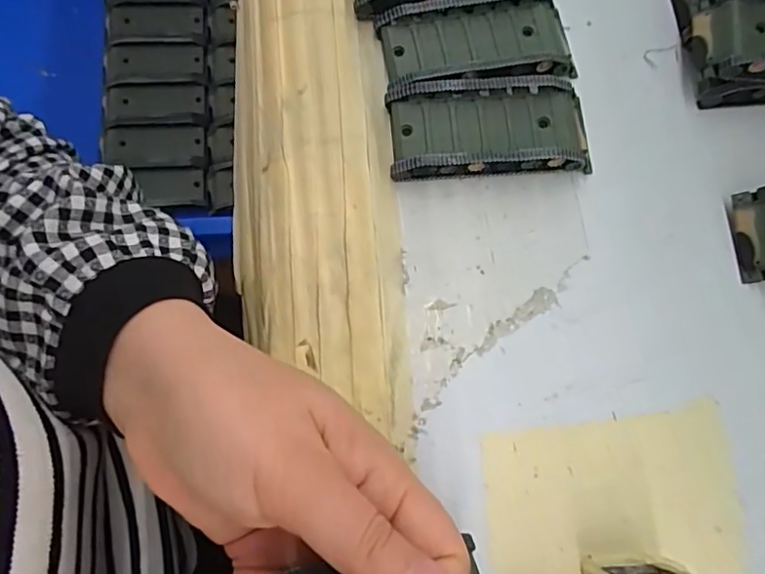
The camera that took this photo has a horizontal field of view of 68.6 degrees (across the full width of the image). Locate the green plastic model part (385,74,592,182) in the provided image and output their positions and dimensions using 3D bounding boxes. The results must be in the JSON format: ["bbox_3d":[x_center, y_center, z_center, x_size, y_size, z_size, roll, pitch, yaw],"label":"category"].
[{"bbox_3d":[0.052,-0.076,0.270,0.095,0.020,0.045,-4,75,-3],"label":"green plastic model part"}]

